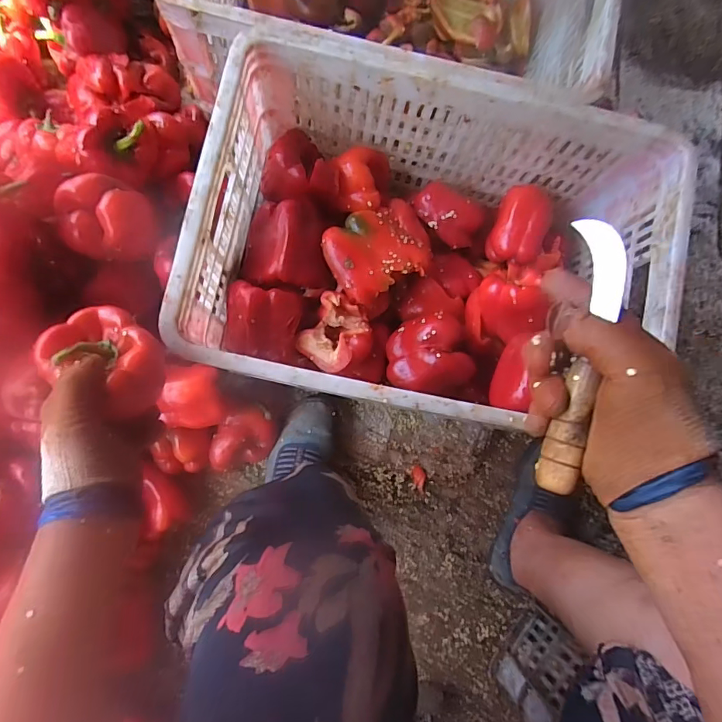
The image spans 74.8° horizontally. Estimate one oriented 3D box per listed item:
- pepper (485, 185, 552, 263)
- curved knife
[{"bbox_3d":[0.222,-0.181,0.647,0.071,0.062,0.087,16,83,-3],"label":"pepper"},{"bbox_3d":[0.143,-0.006,0.306,0.026,0.023,0.181,15,83,-4],"label":"curved knife"}]

